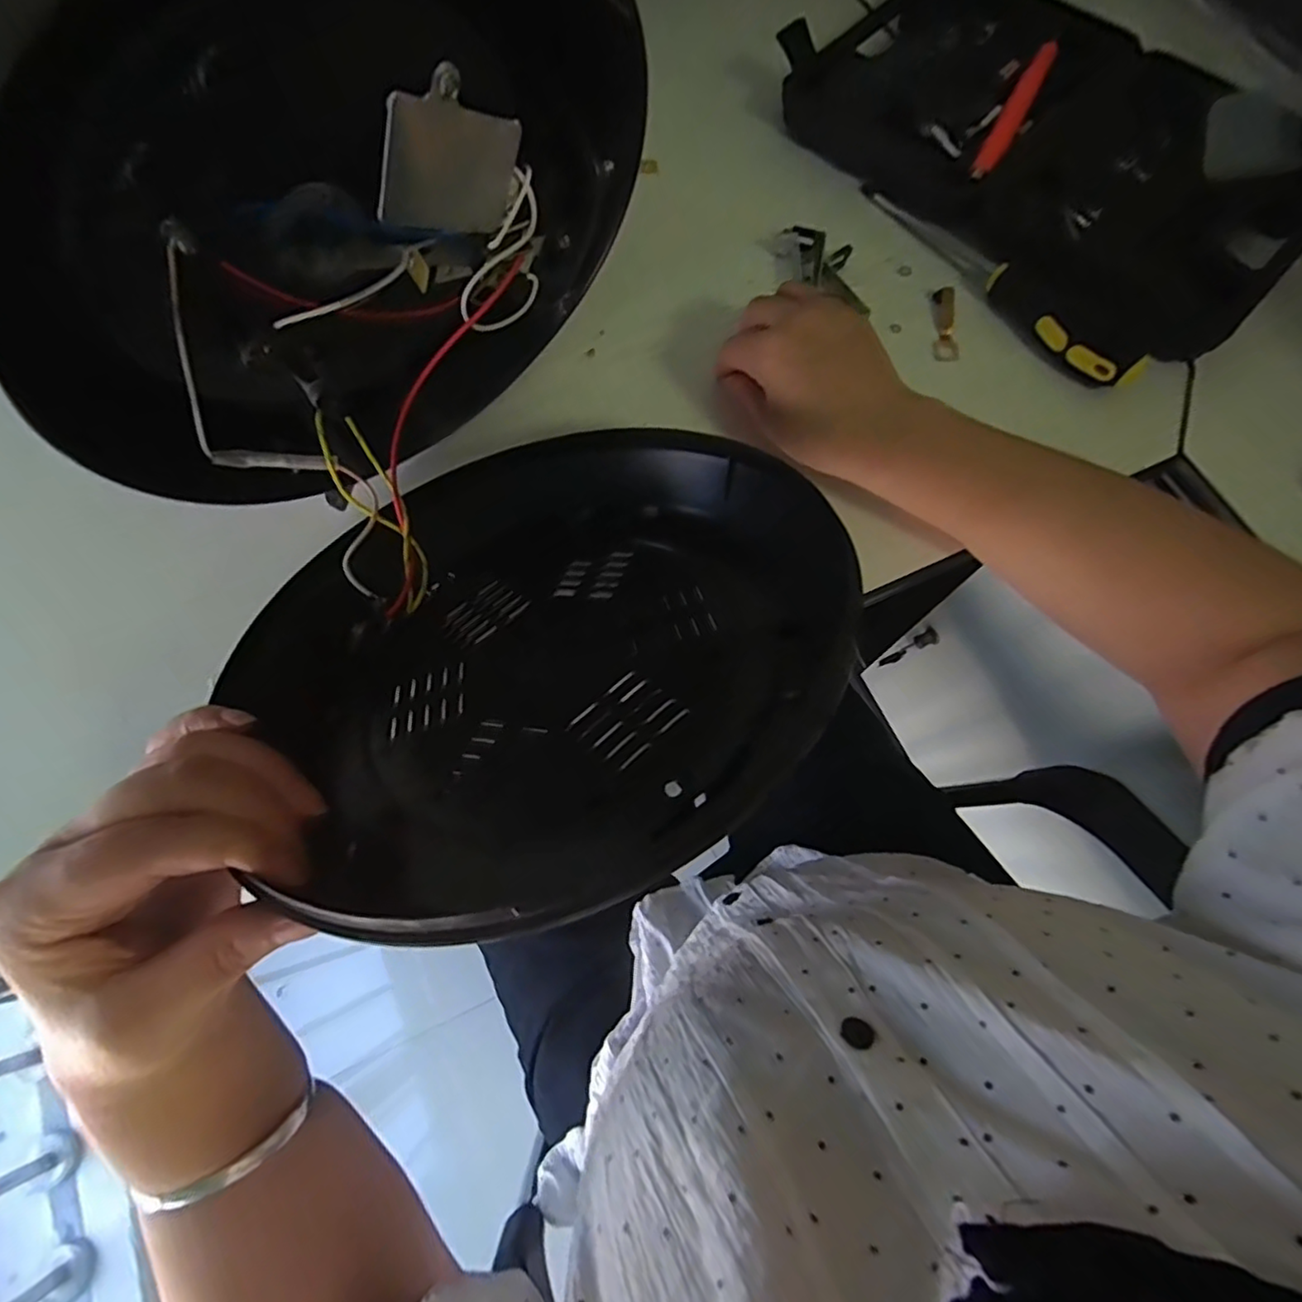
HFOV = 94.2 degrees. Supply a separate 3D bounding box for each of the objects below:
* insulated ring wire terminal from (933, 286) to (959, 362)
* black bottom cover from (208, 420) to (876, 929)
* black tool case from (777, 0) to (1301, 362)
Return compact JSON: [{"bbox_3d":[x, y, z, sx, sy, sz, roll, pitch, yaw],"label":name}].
[{"bbox_3d":[0.189,-0.210,0.388,0.014,0.010,0.052,2,72,1],"label":"insulated ring wire terminal"},{"bbox_3d":[-0.047,-0.009,0.261,0.236,0.036,0.246,26,64,31],"label":"black bottom cover"},{"bbox_3d":[0.271,-0.352,0.416,0.231,0.035,0.353,-38,76,-10],"label":"black tool case"}]

